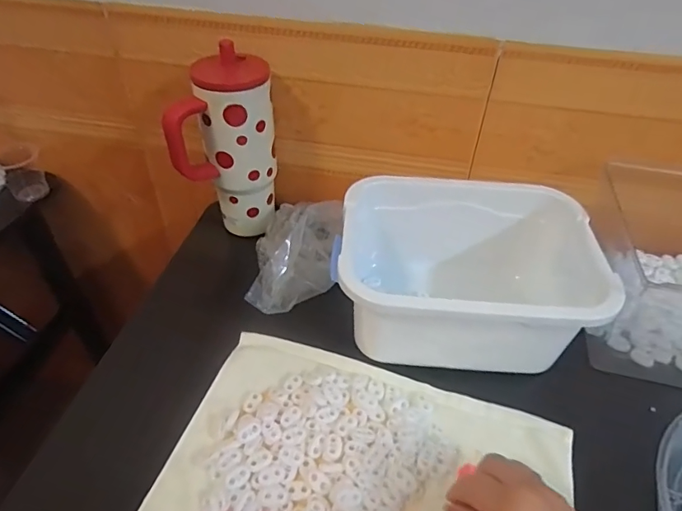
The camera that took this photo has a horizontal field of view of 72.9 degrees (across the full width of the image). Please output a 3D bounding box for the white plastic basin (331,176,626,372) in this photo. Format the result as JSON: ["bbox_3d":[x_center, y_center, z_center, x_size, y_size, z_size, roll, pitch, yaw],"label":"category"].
[{"bbox_3d":[0.124,0.019,0.487,0.242,0.113,0.175,6,44,5],"label":"white plastic basin"}]

